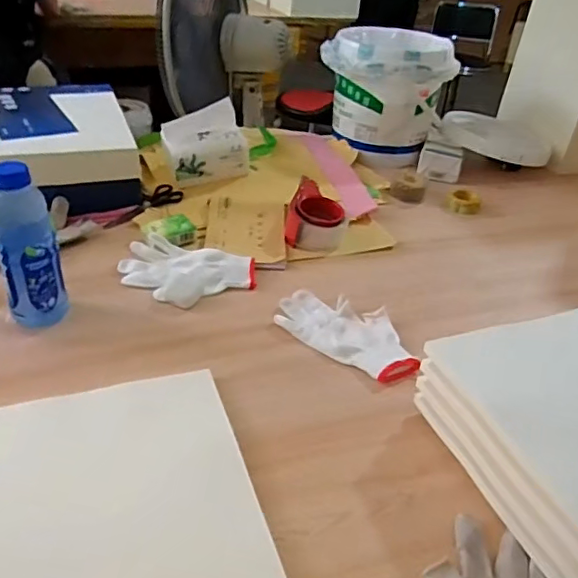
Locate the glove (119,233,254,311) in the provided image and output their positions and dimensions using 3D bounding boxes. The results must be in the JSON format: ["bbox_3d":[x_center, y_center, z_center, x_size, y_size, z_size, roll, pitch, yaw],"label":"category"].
[{"bbox_3d":[-0.152,-0.026,0.827,0.195,0.019,0.131,13,36,11],"label":"glove"}]

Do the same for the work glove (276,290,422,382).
[{"bbox_3d":[0.080,0.052,0.746,0.200,0.016,0.103,26,40,26],"label":"work glove"}]

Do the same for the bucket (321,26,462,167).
[{"bbox_3d":[0.216,-0.436,1.271,0.280,0.228,0.242,11,36,8],"label":"bucket"}]

